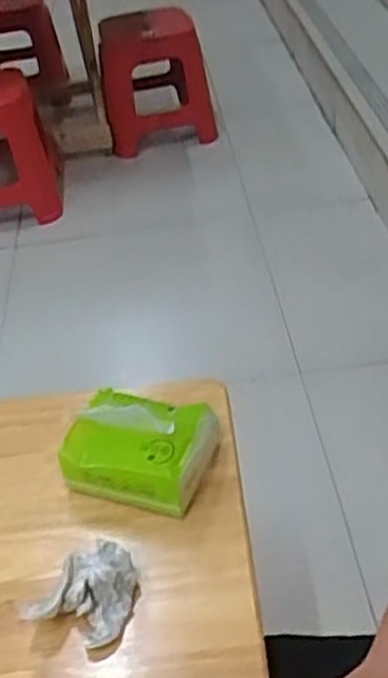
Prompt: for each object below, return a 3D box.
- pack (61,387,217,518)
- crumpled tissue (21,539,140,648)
[{"bbox_3d":[-0.039,0.080,0.590,0.101,0.068,0.090,13,43,23],"label":"pack"},{"bbox_3d":[-0.071,0.167,0.519,0.061,0.033,0.070,11,43,21],"label":"crumpled tissue"}]

